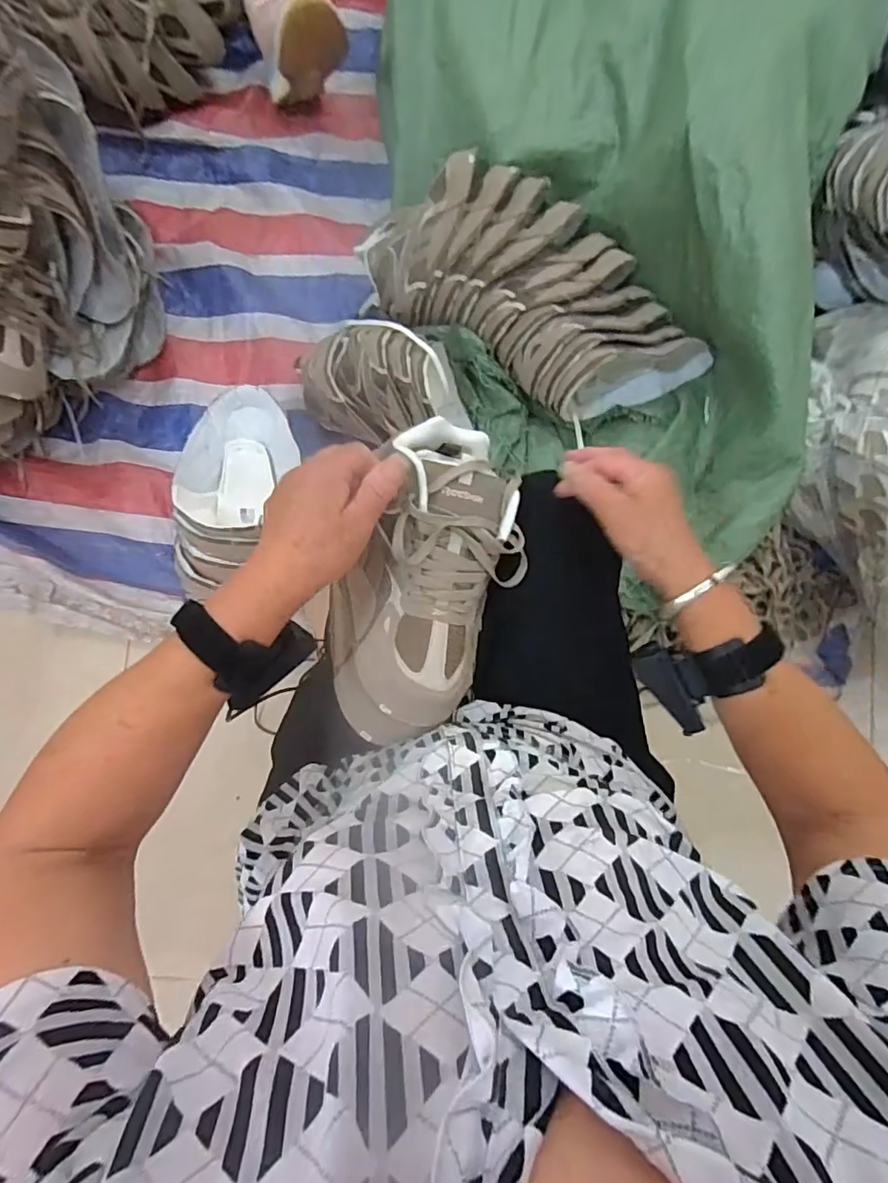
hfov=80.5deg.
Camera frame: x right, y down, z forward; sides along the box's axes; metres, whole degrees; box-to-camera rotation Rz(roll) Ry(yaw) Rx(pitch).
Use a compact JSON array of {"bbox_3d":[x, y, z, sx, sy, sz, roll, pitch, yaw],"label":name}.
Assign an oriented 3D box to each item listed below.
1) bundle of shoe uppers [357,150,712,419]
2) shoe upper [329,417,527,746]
[{"bbox_3d":[0.149,-0.424,0.782,0.500,0.161,0.226,29,85,-1],"label":"bundle of shoe uppers"},{"bbox_3d":[-0.015,-0.011,0.417,0.133,0.074,0.258,18,87,-2],"label":"shoe upper"}]

